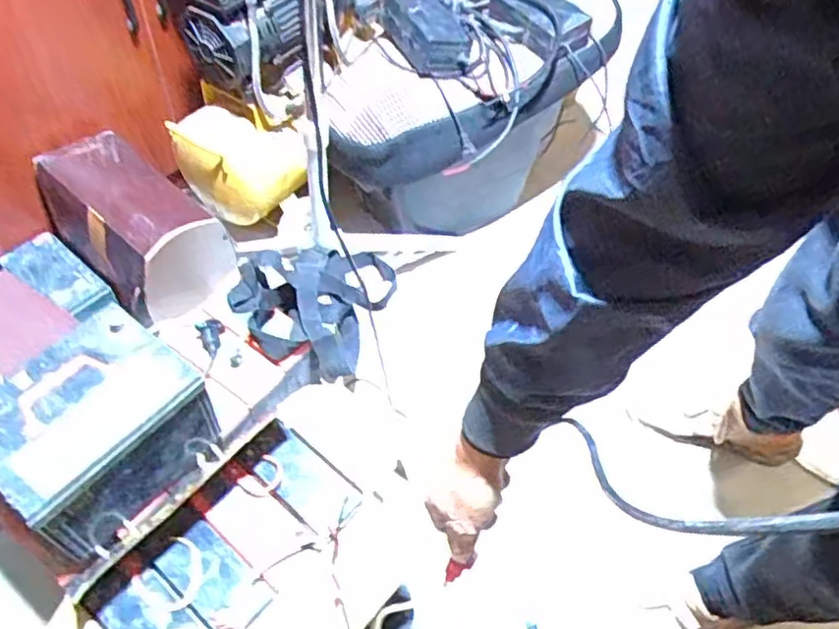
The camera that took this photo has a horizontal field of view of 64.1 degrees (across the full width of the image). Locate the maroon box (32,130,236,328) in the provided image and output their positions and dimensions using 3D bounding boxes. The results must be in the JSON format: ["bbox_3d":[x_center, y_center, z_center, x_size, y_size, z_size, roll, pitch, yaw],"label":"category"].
[{"bbox_3d":[-0.479,-0.152,1.117,0.302,0.194,0.181,39,60,22],"label":"maroon box"}]

